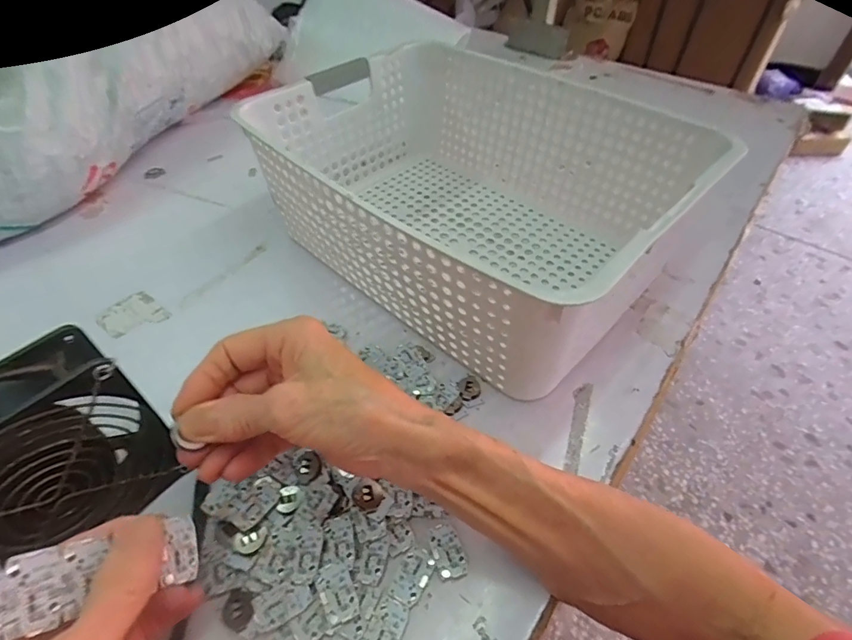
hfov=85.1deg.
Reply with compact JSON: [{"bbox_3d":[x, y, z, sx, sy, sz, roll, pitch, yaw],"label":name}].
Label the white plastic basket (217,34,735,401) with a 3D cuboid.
[{"bbox_3d":[0.041,-0.119,0.421,0.262,0.124,0.343,-34,56,-26],"label":"white plastic basket"}]

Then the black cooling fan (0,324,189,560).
[{"bbox_3d":[-0.202,0.082,0.245,0.047,0.117,0.112,33,56,27],"label":"black cooling fan"}]

